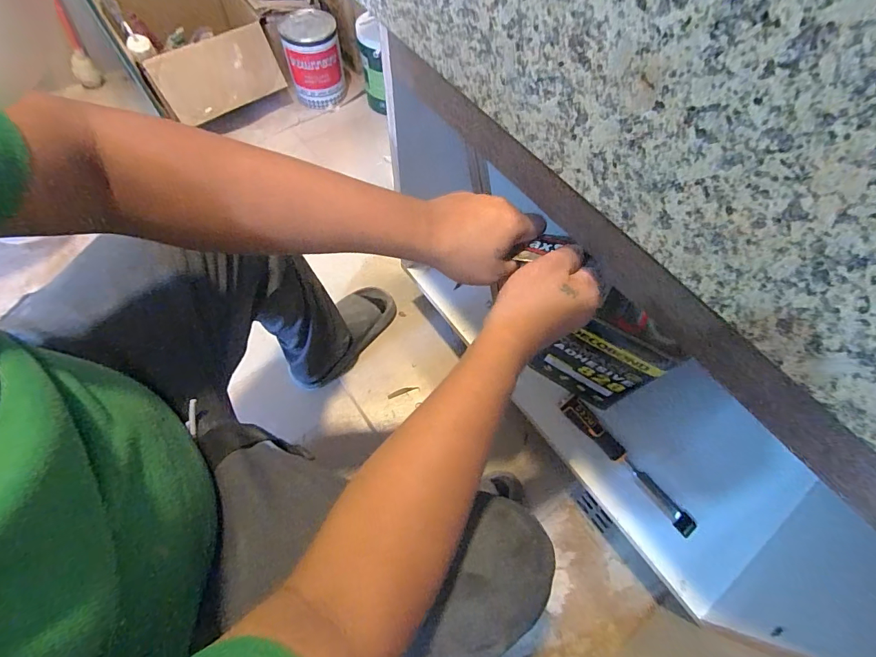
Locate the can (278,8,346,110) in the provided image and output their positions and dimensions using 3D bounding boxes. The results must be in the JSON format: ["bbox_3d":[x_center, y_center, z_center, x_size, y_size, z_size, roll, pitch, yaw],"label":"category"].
[{"bbox_3d":[-0.387,-0.842,1.281,0.160,0.192,0.164,1,64,-2],"label":"can"}]

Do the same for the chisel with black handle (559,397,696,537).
[{"bbox_3d":[0.314,0.224,0.687,0.033,0.037,0.273,-38,71,-18],"label":"chisel with black handle"}]

